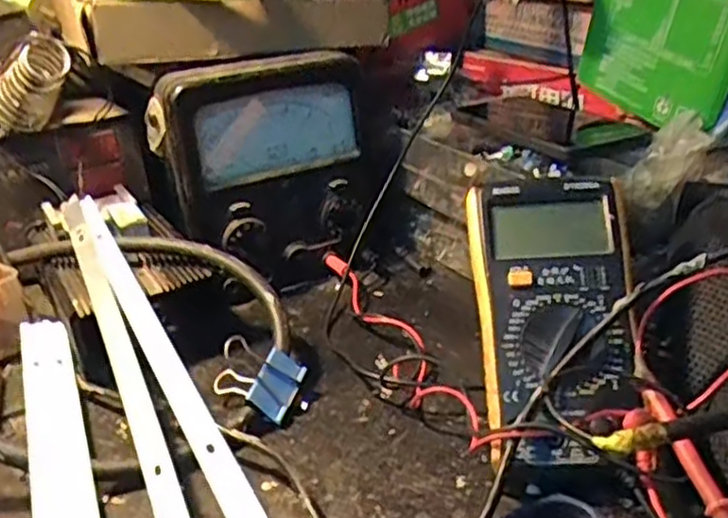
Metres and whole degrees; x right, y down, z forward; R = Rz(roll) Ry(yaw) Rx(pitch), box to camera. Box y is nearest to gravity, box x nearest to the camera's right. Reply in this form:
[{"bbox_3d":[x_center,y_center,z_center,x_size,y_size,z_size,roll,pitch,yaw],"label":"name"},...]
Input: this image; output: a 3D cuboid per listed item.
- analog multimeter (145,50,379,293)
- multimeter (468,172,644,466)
[{"bbox_3d":[-0.070,-0.068,0.597,0.172,0.179,0.076,-16,27,-27],"label":"analog multimeter"},{"bbox_3d":[0.101,0.025,0.386,0.081,0.025,0.156,-4,63,8],"label":"multimeter"}]

